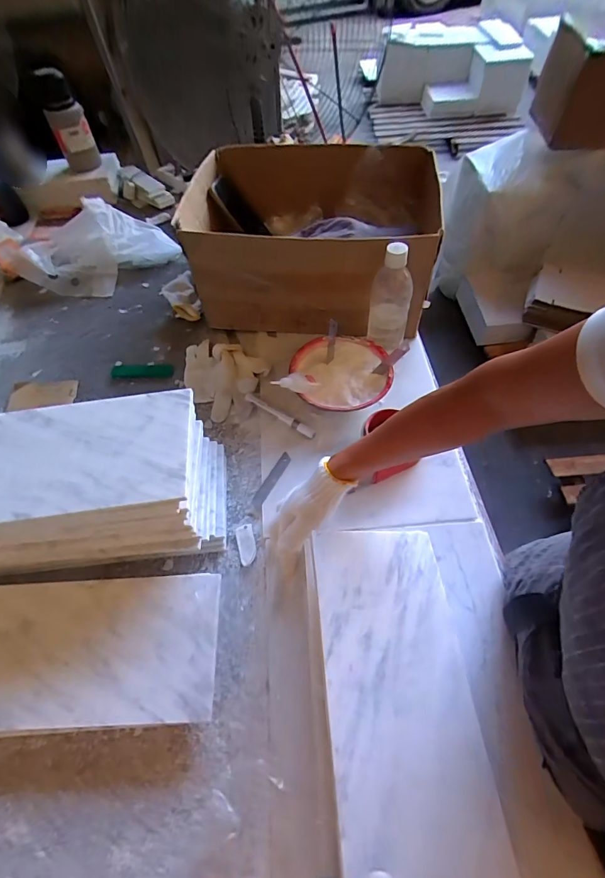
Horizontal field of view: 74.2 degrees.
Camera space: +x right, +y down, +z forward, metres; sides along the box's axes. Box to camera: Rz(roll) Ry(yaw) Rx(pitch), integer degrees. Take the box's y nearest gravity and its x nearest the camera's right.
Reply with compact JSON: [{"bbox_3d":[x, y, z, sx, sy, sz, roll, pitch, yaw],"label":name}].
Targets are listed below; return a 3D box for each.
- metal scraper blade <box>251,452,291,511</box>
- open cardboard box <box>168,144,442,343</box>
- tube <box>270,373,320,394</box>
[{"bbox_3d":[-0.049,0.066,0.626,0.020,0.005,0.102,24,71,20],"label":"metal scraper blade"},{"bbox_3d":[0.020,-0.393,0.781,0.453,0.219,0.347,11,61,10],"label":"open cardboard box"},{"bbox_3d":[-0.008,-0.090,0.643,0.085,0.018,0.034,-9,52,-39],"label":"tube"}]

